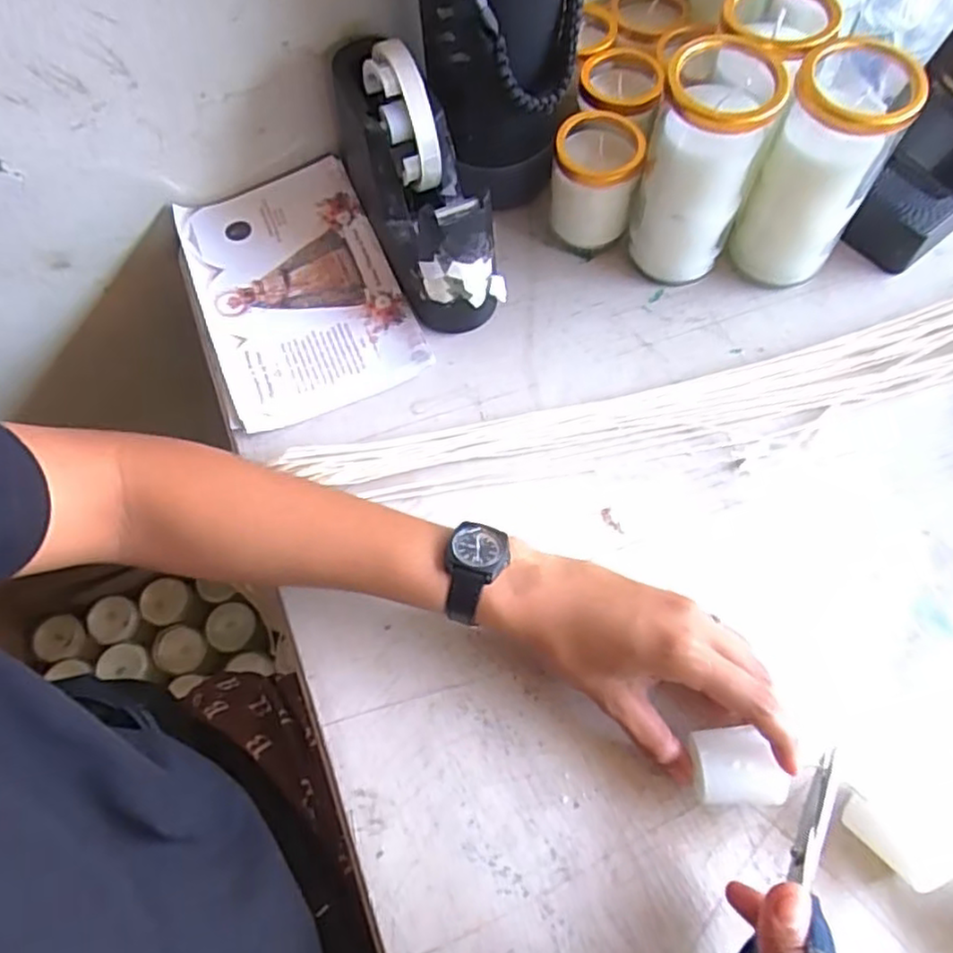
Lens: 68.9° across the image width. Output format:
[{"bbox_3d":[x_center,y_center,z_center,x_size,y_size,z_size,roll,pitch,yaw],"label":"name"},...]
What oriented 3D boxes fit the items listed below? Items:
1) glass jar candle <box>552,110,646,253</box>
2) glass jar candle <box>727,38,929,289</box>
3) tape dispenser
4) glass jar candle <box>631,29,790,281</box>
[{"bbox_3d":[0.083,-0.208,0.499,0.058,0.081,0.061,3,65,3],"label":"glass jar candle"},{"bbox_3d":[0.219,-0.194,0.450,0.066,0.144,0.057,31,69,15],"label":"glass jar candle"},{"bbox_3d":[-0.037,-0.193,0.465,0.059,0.125,0.157,-22,66,-9],"label":"tape dispenser"},{"bbox_3d":[0.145,-0.198,0.456,0.068,0.142,0.075,19,67,10],"label":"glass jar candle"}]

